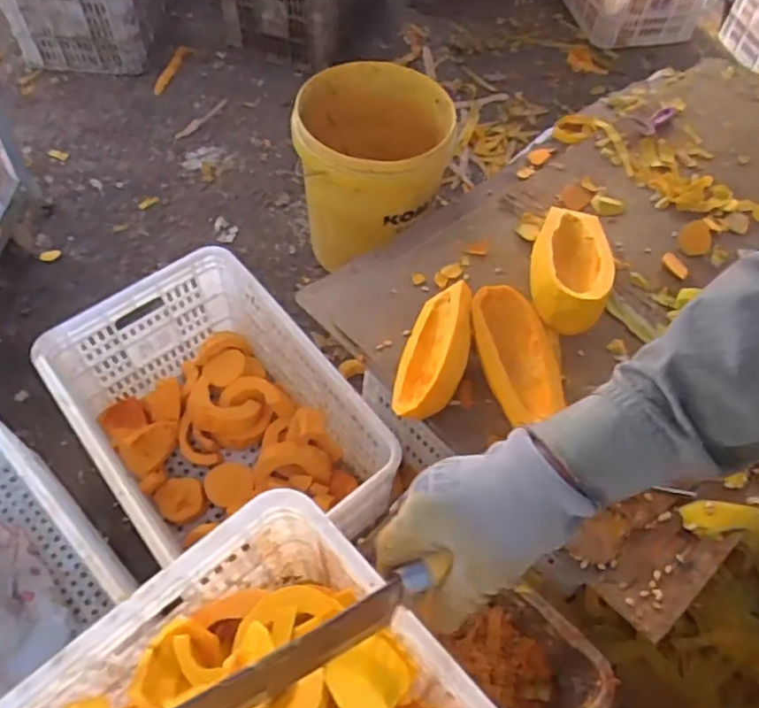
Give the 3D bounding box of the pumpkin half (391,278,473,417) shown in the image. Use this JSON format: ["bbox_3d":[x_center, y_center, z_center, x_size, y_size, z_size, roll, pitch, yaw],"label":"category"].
[{"bbox_3d":[0.083,-0.005,0.947,0.097,0.088,0.232,11,58,4],"label":"pumpkin half"}]

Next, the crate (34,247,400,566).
[{"bbox_3d":[-0.261,0.151,1.098,0.355,0.316,0.534,-33,65,-22],"label":"crate"}]

